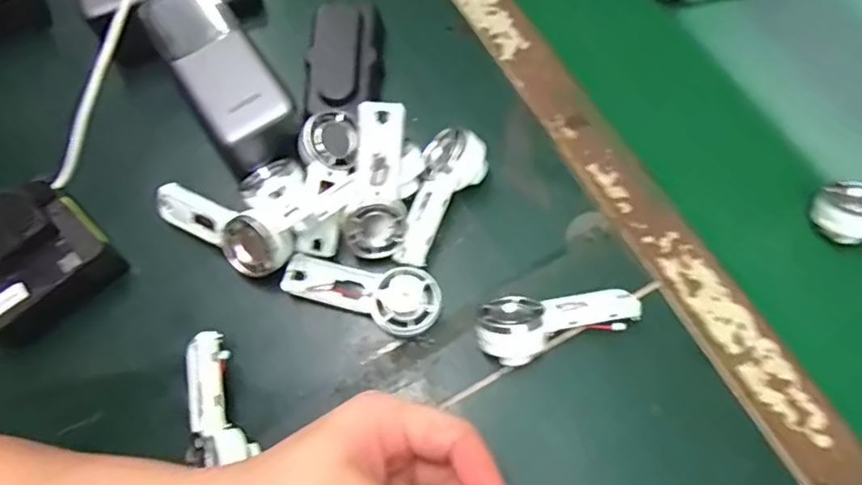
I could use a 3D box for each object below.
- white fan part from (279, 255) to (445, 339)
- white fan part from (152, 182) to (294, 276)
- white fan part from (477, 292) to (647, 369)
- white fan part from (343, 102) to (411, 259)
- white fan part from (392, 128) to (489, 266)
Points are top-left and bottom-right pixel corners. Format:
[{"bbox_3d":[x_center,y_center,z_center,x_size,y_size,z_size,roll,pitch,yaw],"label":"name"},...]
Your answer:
[{"bbox_3d":[-0.042,0.029,0.343,0.095,0.021,0.039,15,69,6],"label":"white fan part"},{"bbox_3d":[-0.132,-0.007,0.350,0.095,0.036,0.030,24,70,10],"label":"white fan part"},{"bbox_3d":[0.073,0.042,0.327,0.095,0.036,0.039,-17,69,-7],"label":"white fan part"},{"bbox_3d":[-0.030,-0.036,0.332,0.036,0.094,0.023,7,31,3],"label":"white fan part"},{"bbox_3d":[0.007,-0.026,0.352,0.040,0.037,0.093,15,69,6],"label":"white fan part"}]

